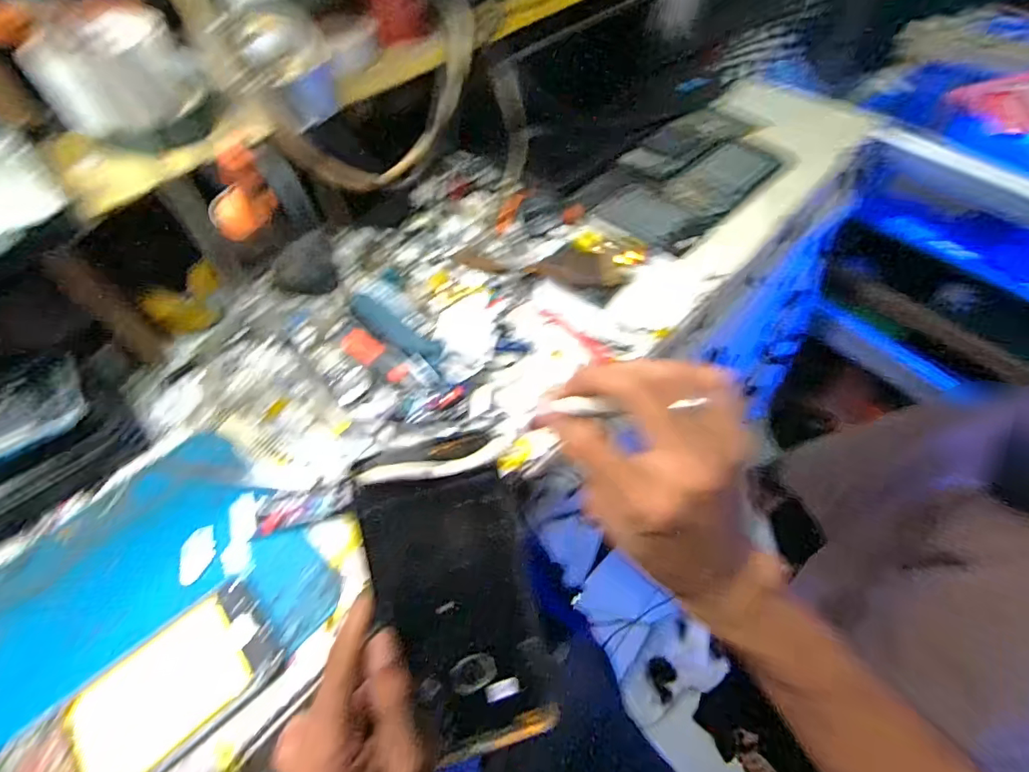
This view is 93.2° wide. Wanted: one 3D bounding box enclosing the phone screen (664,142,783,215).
[{"bbox_3d":[0.243,-0.244,0.567,0.139,0.013,0.073,-38,63,-22],"label":"phone screen"}]

